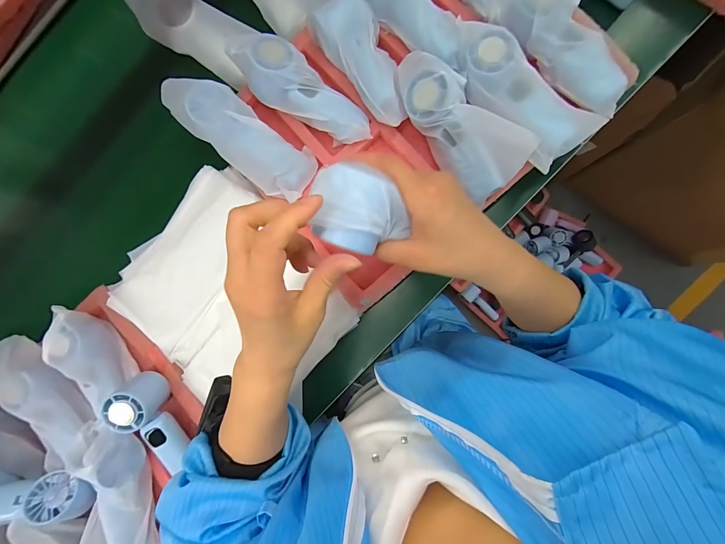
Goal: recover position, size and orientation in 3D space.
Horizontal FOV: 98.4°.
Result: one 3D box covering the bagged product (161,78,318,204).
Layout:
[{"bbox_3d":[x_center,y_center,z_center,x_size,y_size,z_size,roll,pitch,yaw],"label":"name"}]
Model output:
[{"bbox_3d":[-0.151,-0.168,0.390,0.195,0.033,0.073,36,92,-10],"label":"bagged product"}]

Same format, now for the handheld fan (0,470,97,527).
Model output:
[{"bbox_3d":[-0.428,0.286,0.391,0.161,0.048,0.066,-2,87,-5],"label":"handheld fan"}]

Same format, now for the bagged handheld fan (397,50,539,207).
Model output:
[{"bbox_3d":[0.104,-0.169,0.348,0.068,0.053,0.182,-36,84,4],"label":"bagged handheld fan"}]

